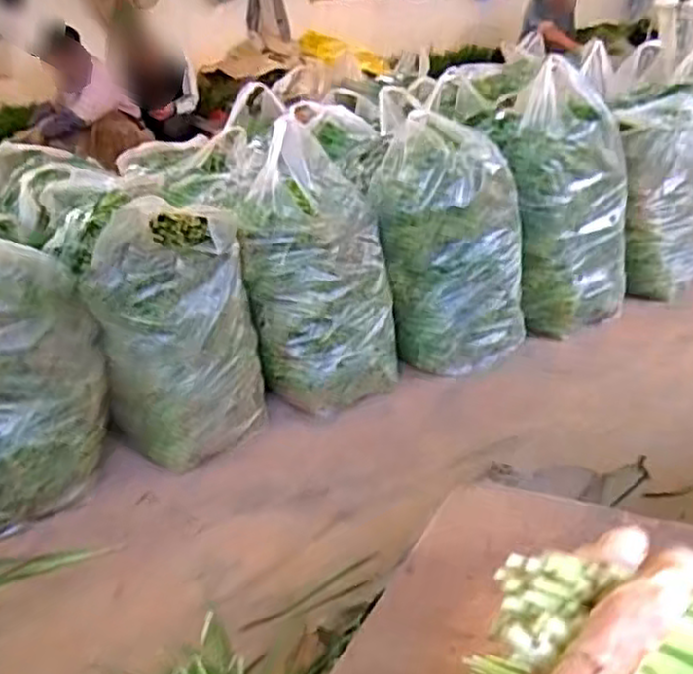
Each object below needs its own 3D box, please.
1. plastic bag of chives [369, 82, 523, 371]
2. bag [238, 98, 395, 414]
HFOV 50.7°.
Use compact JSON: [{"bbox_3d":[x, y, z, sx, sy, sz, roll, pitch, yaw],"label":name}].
[{"bbox_3d":[0.244,-0.210,1.734,0.321,0.564,0.277,-2,24,7],"label":"plastic bag of chives"},{"bbox_3d":[-0.053,-0.142,1.580,0.284,0.552,0.223,-3,23,5],"label":"bag"}]

